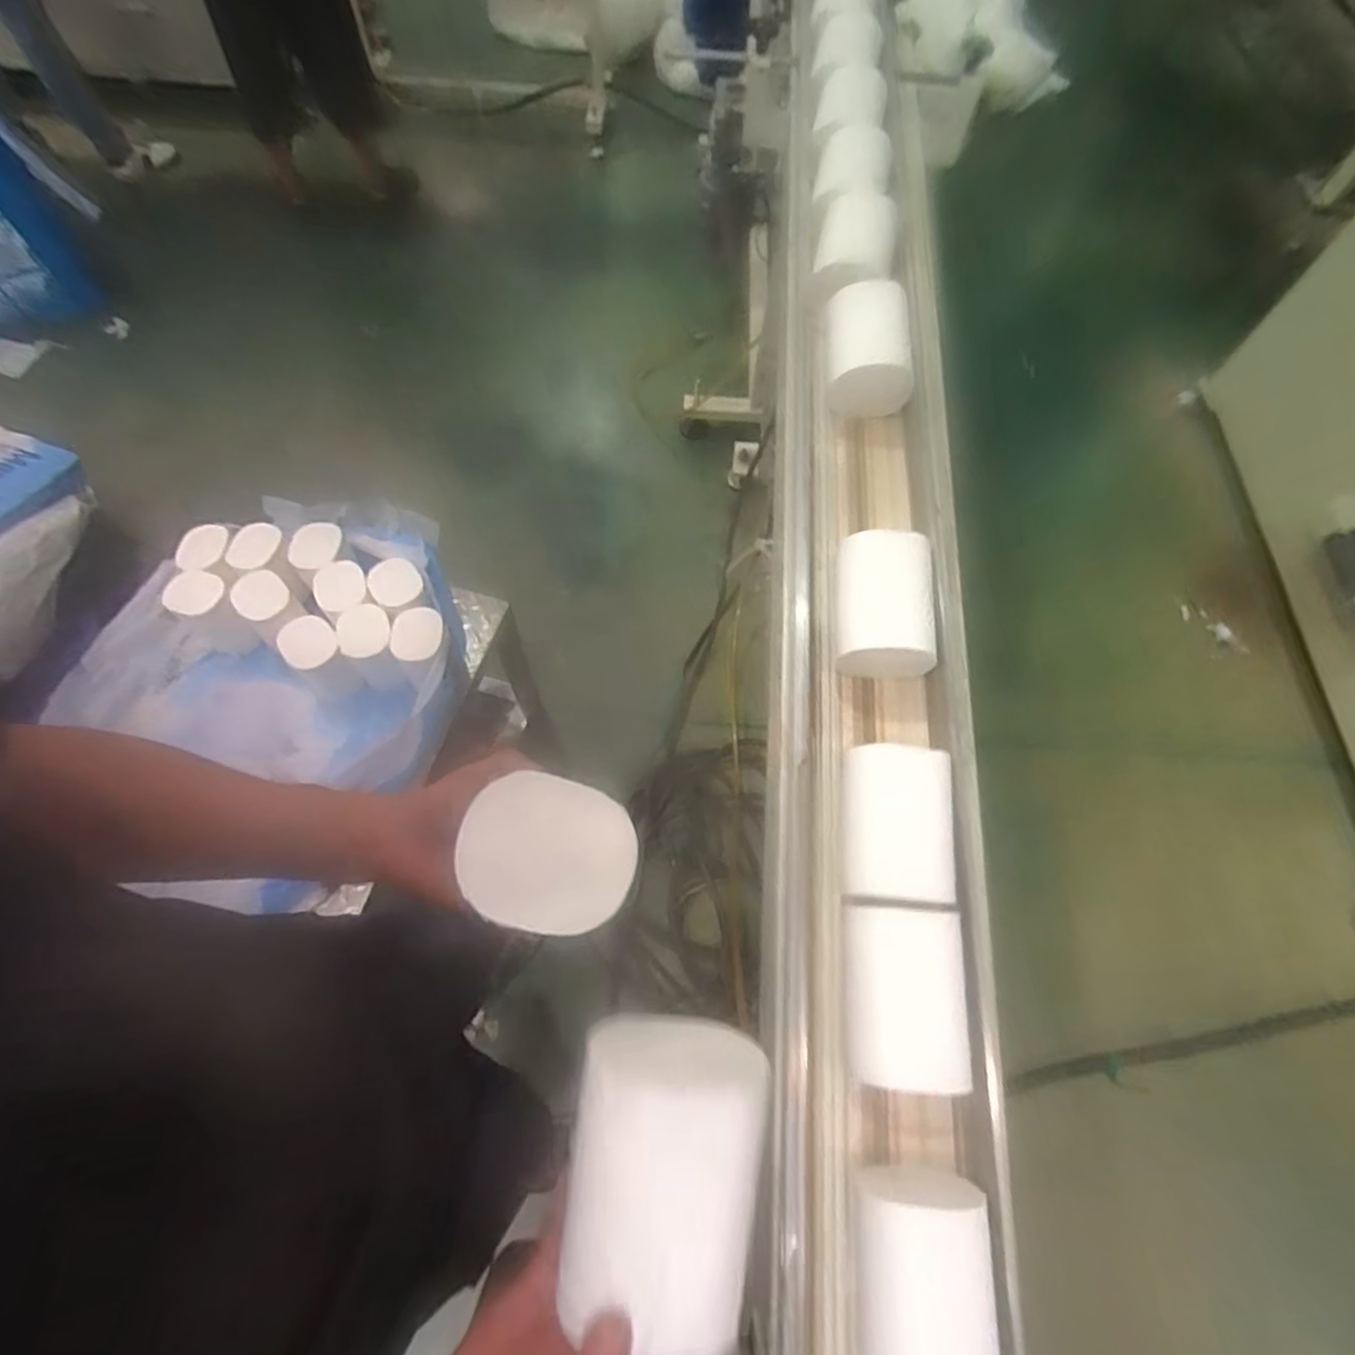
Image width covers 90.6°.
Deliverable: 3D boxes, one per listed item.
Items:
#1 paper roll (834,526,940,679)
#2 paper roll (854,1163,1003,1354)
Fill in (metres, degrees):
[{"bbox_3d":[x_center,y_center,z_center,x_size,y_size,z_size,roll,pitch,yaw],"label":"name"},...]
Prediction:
[{"bbox_3d":[0.211,-0.071,0.702,0.093,0.105,0.138,4,64,-1],"label":"paper roll"},{"bbox_3d":[0.173,0.443,0.486,0.087,0.091,0.148,8,64,1],"label":"paper roll"}]

